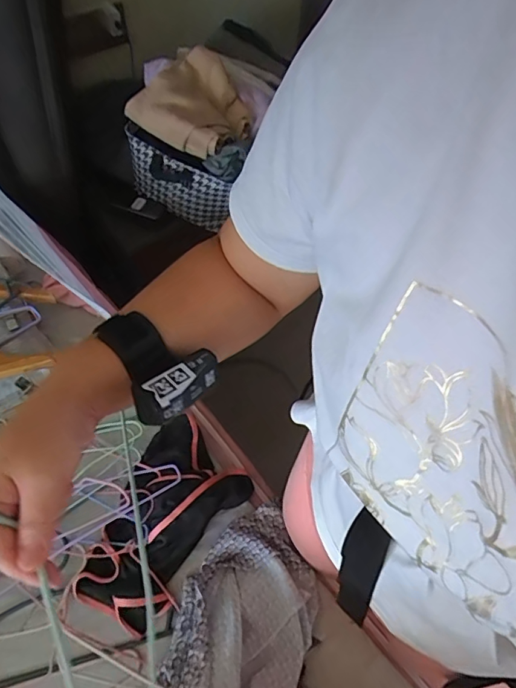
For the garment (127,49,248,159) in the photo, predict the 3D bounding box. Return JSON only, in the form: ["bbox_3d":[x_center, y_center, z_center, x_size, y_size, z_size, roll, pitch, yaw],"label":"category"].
[{"bbox_3d":[-0.127,-0.500,1.005,0.212,0.104,0.212,36,63,18],"label":"garment"}]

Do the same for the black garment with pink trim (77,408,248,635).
[{"bbox_3d":[-0.147,0.274,0.738,0.175,0.052,0.296,30,61,15],"label":"black garment with pink trim"}]

